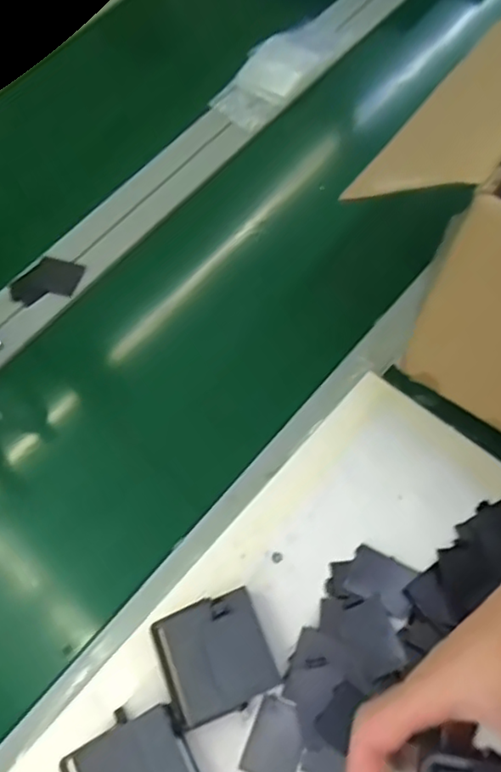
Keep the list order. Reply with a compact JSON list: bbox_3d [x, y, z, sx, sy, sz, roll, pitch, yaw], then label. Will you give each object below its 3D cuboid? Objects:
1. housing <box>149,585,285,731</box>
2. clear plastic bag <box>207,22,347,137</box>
[{"bbox_3d":[-0.029,0.240,0.553,0.100,0.038,0.093,-22,64,-4],"label":"housing"},{"bbox_3d":[0.043,-0.444,0.866,0.234,0.033,0.101,-43,67,-14],"label":"clear plastic bag"}]

